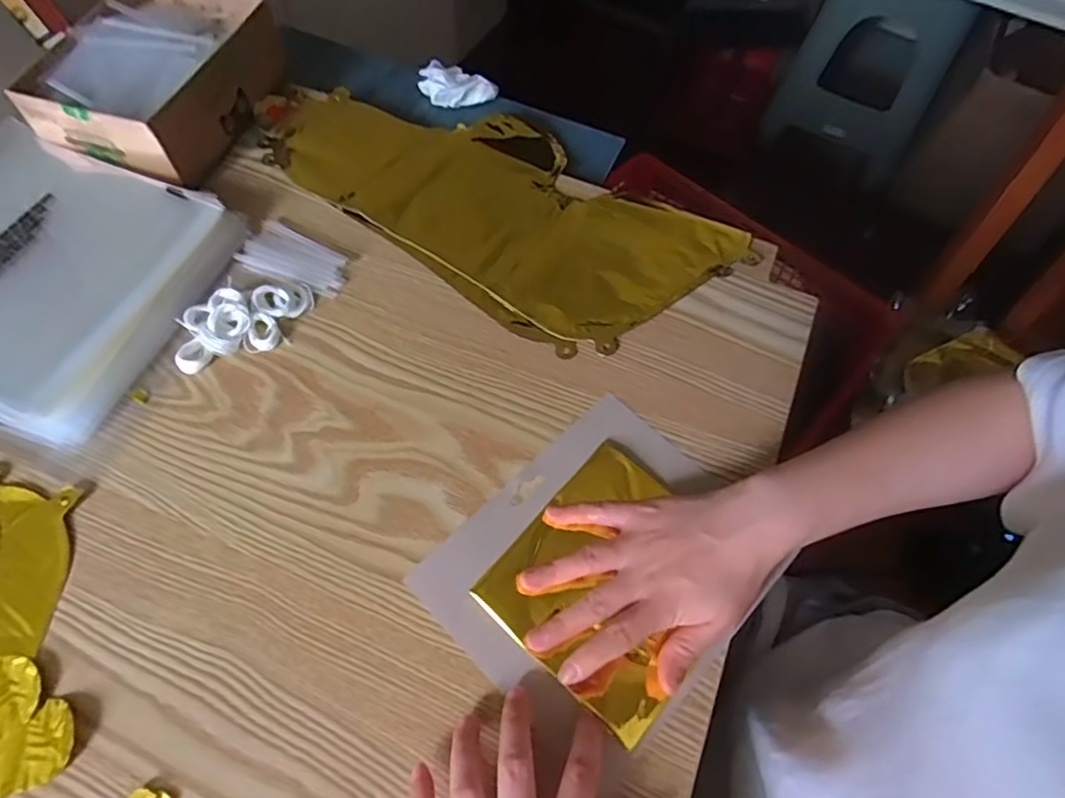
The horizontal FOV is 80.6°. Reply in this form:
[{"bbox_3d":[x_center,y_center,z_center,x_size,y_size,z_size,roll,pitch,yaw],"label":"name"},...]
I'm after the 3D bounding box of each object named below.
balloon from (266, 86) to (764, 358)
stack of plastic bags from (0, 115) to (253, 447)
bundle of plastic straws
[{"bbox_3d":[-0.031,-0.175,0.536,0.382,0.010,0.188,34,64,15],"label":"balloon"},{"bbox_3d":[-0.382,-0.098,0.458,0.263,0.034,0.211,17,61,6],"label":"stack of plastic bags"},{"bbox_3d":[-0.184,-0.112,0.494,0.086,0.008,0.050,20,62,8],"label":"bundle of plastic straws"}]

